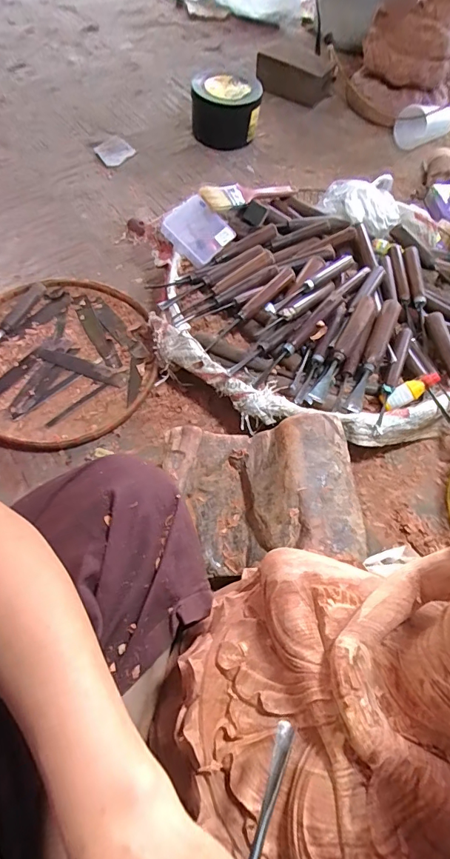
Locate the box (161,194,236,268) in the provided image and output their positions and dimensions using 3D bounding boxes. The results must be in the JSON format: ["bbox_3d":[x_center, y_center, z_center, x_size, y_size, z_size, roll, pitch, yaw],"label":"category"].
[{"bbox_3d":[-0.041,-0.310,0.670,0.095,0.018,0.085,42,81,-12],"label":"box"}]

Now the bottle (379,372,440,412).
[{"bbox_3d":[0.233,-0.049,0.541,0.080,0.019,0.024,-29,65,-1],"label":"bottle"}]

